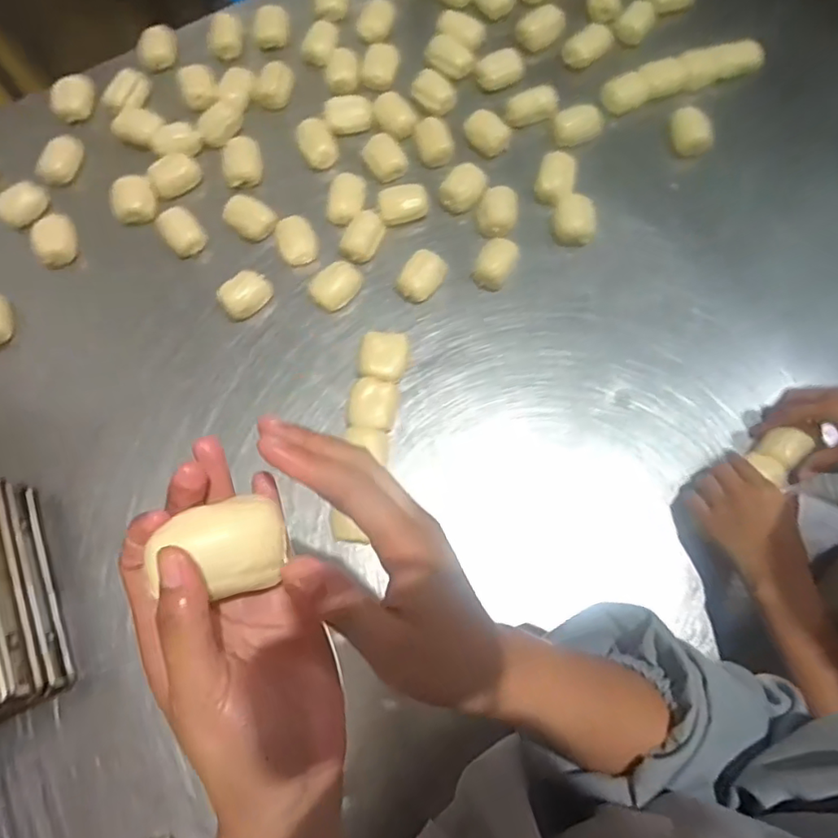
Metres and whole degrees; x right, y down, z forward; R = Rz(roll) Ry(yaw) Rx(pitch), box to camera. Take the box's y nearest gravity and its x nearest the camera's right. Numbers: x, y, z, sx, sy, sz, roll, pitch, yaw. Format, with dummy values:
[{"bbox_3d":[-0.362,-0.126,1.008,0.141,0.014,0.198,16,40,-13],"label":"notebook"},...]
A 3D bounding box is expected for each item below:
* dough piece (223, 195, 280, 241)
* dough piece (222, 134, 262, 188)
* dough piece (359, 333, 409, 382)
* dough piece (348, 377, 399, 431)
[{"bbox_3d":[-0.202,-0.240,0.662,0.053,0.028,0.042,35,77,13],"label":"dough piece"},{"bbox_3d":[-0.219,-0.319,0.699,0.044,0.031,0.065,-10,72,-1],"label":"dough piece"},{"bbox_3d":[-0.039,-0.069,0.625,0.050,0.035,0.053,-1,72,2],"label":"dough piece"},{"bbox_3d":[-0.050,-0.015,0.607,0.050,0.028,0.054,5,72,4],"label":"dough piece"}]

